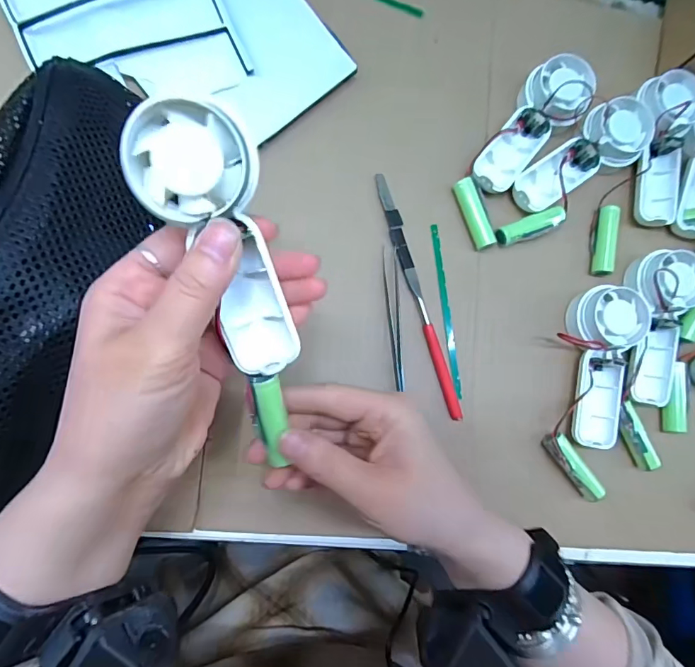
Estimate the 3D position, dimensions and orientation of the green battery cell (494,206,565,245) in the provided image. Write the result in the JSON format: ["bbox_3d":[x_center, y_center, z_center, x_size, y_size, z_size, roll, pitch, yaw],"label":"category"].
[{"bbox_3d":[0.132,-0.076,0.317,0.051,0.014,0.015,-20,90,-9],"label":"green battery cell"}]

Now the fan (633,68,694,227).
[{"bbox_3d":[0.232,-0.137,0.325,0.044,0.029,0.115,11,85,-8],"label":"fan"}]

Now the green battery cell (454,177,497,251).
[{"bbox_3d":[0.089,-0.085,0.313,0.013,0.011,0.050,-20,90,-9],"label":"green battery cell"}]

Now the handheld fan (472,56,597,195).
[{"bbox_3d":[0.130,-0.149,0.315,0.043,0.029,0.110,41,82,-4],"label":"handheld fan"}]

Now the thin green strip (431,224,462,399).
[{"bbox_3d":[0.069,-0.017,0.308,0.007,0.004,0.121,-7,88,-9],"label":"thin green strip"}]

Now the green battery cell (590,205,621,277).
[{"bbox_3d":[0.189,-0.068,0.323,0.012,0.014,0.052,11,85,-8],"label":"green battery cell"}]

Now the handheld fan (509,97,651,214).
[{"bbox_3d":[0.168,-0.126,0.316,0.111,0.022,0.044,-35,92,-9],"label":"handheld fan"}]

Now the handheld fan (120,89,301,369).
[{"bbox_3d":[-0.049,-0.034,0.177,0.042,0.023,0.107,-19,120,-9],"label":"handheld fan"}]

